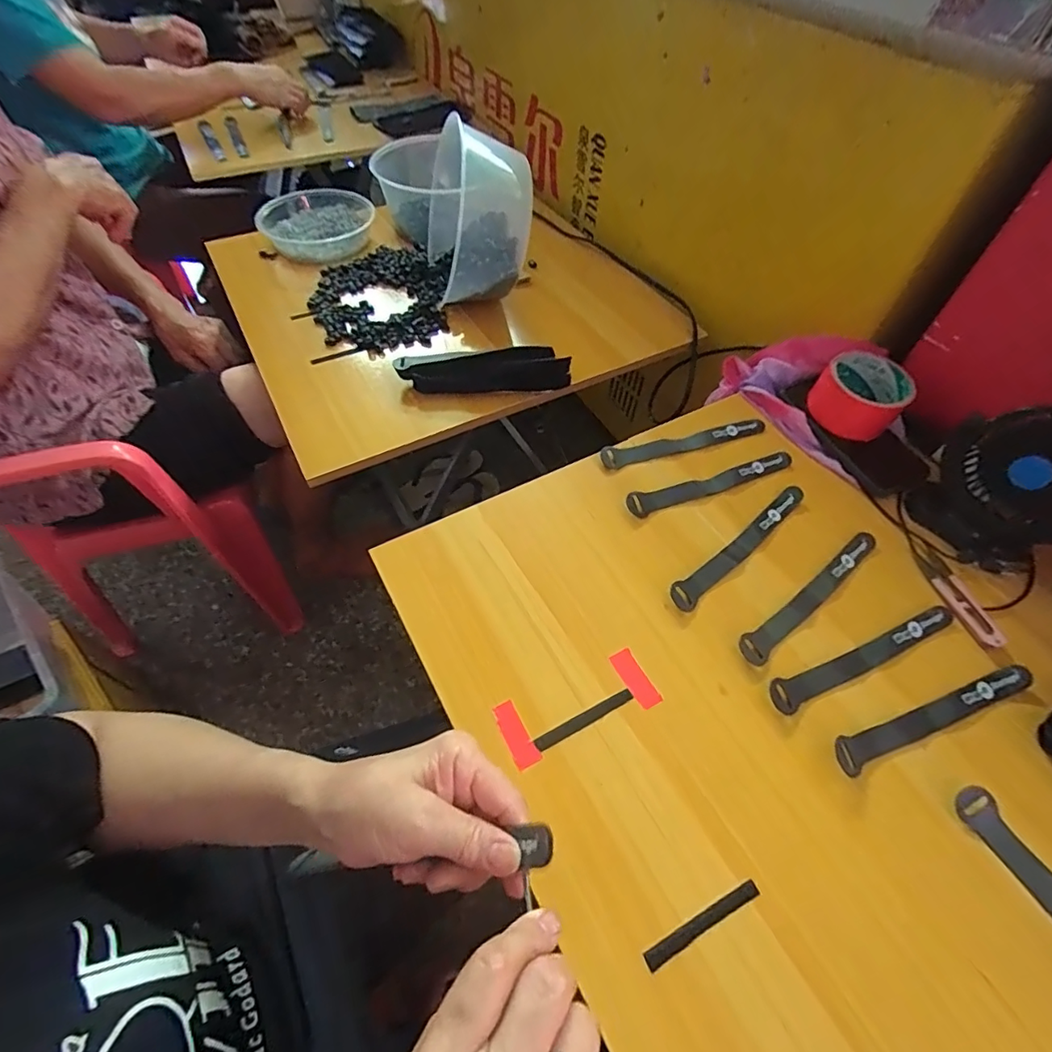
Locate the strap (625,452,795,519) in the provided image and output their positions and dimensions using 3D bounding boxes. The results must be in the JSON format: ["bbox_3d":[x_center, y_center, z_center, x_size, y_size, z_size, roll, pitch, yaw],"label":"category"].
[{"bbox_3d":[0.191,-0.044,0.526,0.193,0.006,0.026,-15,57,-13],"label":"strap"}]

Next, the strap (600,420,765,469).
[{"bbox_3d":[0.175,-0.092,0.561,0.191,0.004,0.025,-13,57,-11],"label":"strap"}]

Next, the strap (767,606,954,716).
[{"bbox_3d":[0.278,0.105,0.423,0.189,0.004,0.022,-19,58,-15],"label":"strap"}]

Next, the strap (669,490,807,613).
[{"bbox_3d":[0.202,0.016,0.485,0.191,0.006,0.023,-35,64,-24],"label":"strap"}]

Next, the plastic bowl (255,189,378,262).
[{"bbox_3d":[-0.365,-0.541,0.916,0.186,0.046,0.219,-7,55,-7],"label":"plastic bowl"}]

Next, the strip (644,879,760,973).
[{"bbox_3d":[0.110,0.247,0.322,0.083,0.004,0.010,-21,59,-17],"label":"strip"}]

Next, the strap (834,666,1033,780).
[{"bbox_3d":[0.312,0.143,0.392,0.186,0.010,0.024,-16,57,-13],"label":"strap"}]

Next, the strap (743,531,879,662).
[{"bbox_3d":[0.253,0.059,0.459,0.192,0.005,0.024,-33,63,-23],"label":"strap"}]

